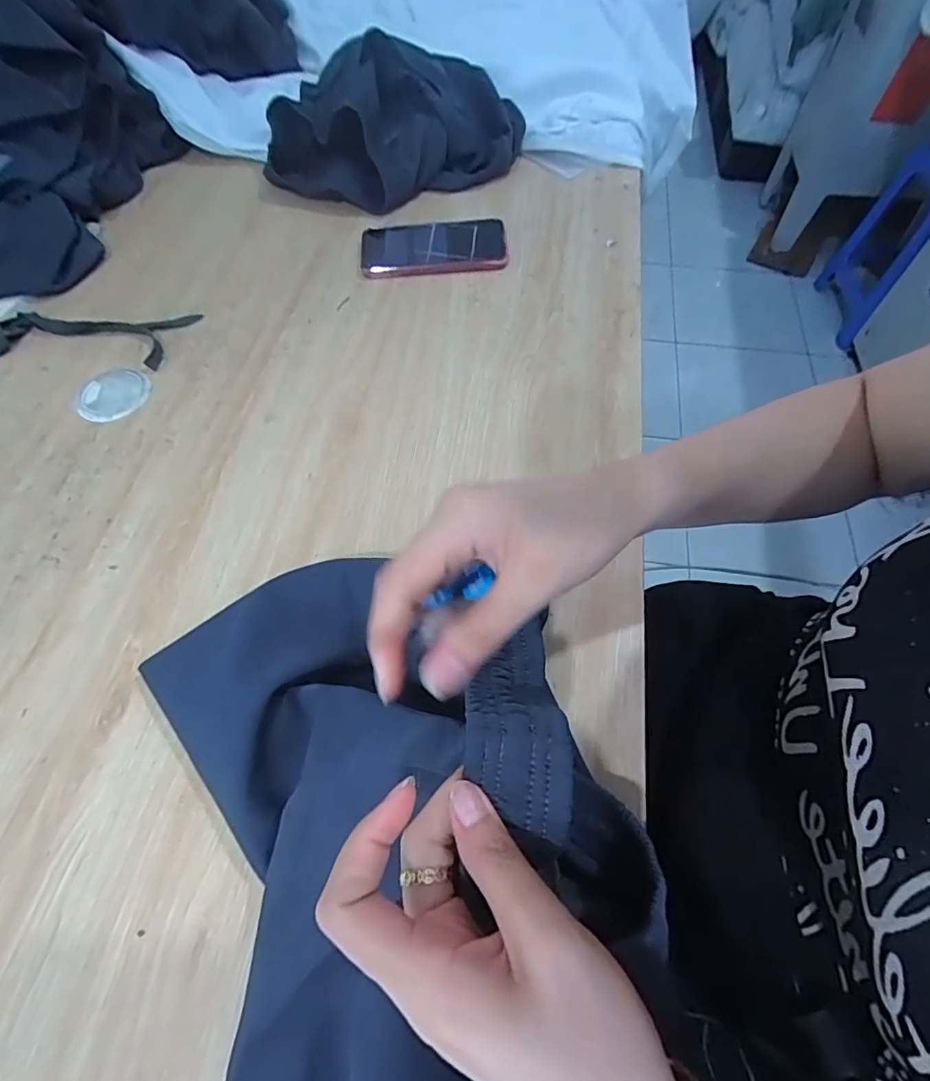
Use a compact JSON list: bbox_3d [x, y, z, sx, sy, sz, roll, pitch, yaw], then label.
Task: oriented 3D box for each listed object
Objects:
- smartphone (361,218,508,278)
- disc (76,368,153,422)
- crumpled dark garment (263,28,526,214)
[{"bbox_3d":[-0.036,-0.334,0.596,0.164,0.018,0.078,-4,61,-1],"label":"smartphone"},{"bbox_3d":[-0.338,-0.141,0.502,0.064,0.004,0.064,0,61,1],"label":"disc"},{"bbox_3d":[-0.087,-0.524,0.650,0.306,0.105,0.221,6,61,5],"label":"crumpled dark garment"}]

